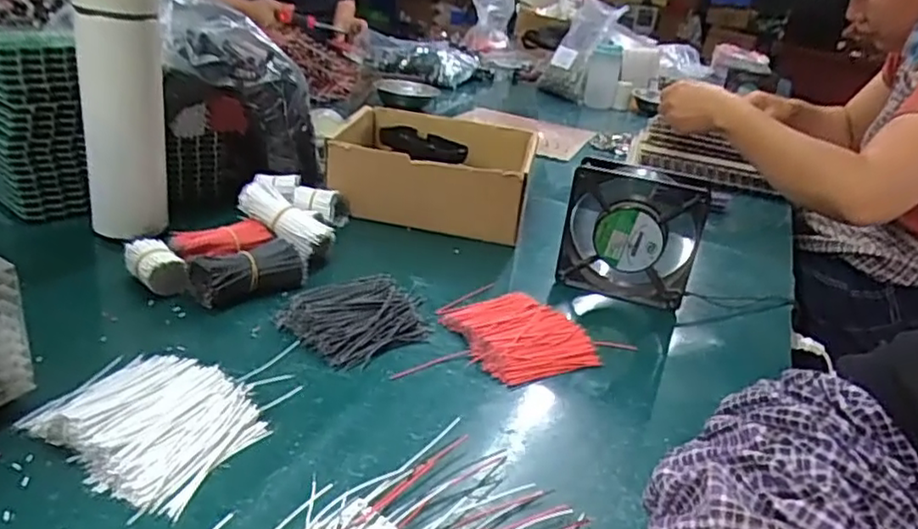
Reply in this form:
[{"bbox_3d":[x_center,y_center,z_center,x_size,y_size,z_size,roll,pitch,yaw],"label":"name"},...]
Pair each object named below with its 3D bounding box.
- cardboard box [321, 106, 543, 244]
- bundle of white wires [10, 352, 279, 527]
[{"bbox_3d":[-0.033,-0.110,0.756,0.214,0.090,0.199,7,22,2],"label":"cardboard box"},{"bbox_3d":[-0.183,0.089,0.383,0.130,0.018,0.093,20,27,27],"label":"bundle of white wires"}]

